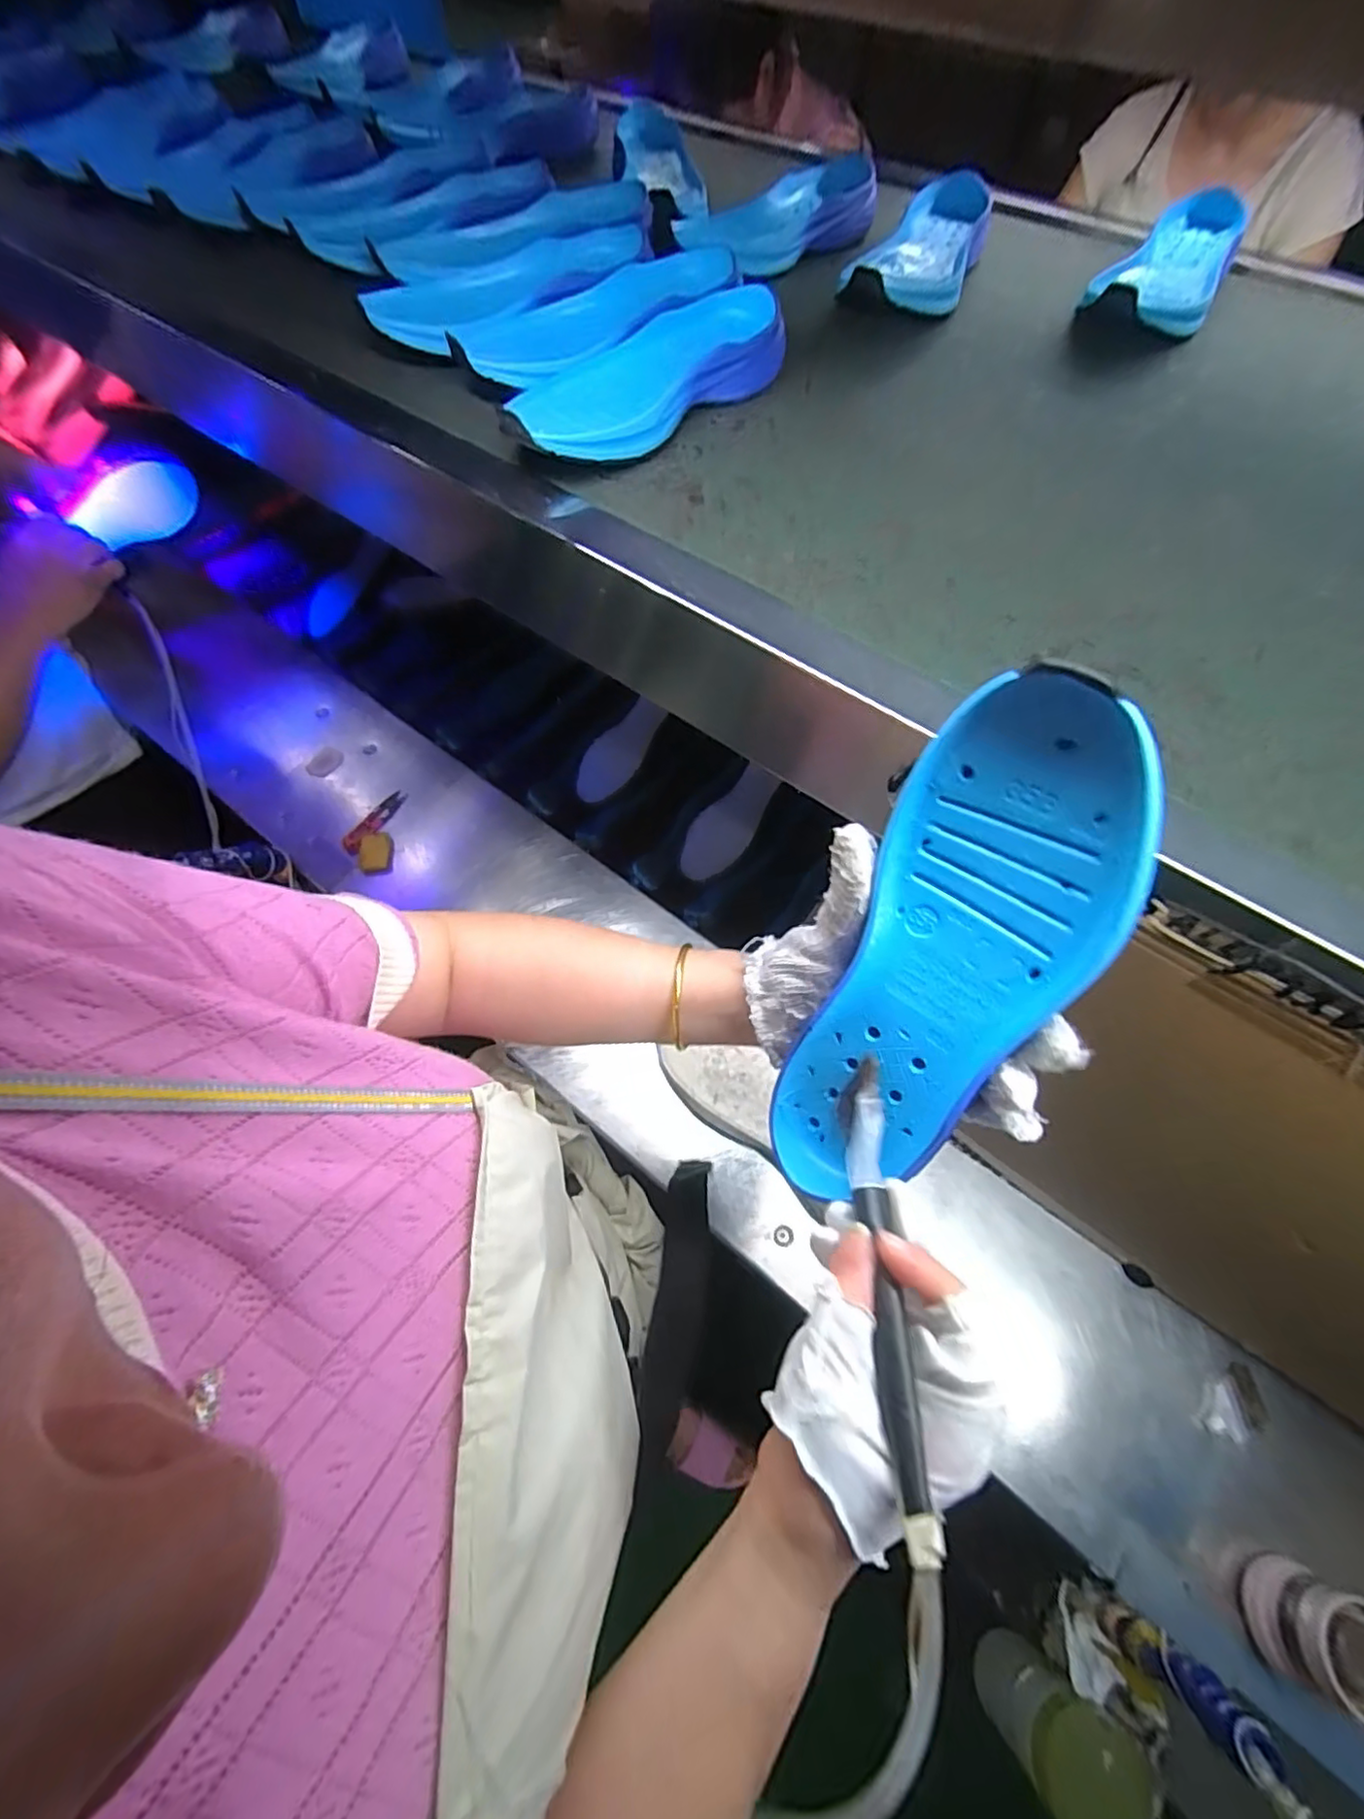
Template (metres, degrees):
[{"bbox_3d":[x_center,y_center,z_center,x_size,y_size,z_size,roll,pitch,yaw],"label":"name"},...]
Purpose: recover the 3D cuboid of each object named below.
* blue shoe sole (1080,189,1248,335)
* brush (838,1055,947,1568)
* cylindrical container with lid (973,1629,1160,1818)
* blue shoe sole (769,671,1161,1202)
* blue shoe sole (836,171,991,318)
[{"bbox_3d":[0.443,-0.580,0.573,0.092,0.050,0.243,31,65,15],"label":"blue shoe sole"},{"bbox_3d":[0.078,0.140,0.244,0.014,0.018,0.159,0,54,1],"label":"brush"},{"bbox_3d":[0.301,0.659,0.507,0.073,0.142,0.076,0,61,-1],"label":"cylindrical container with lid"},{"bbox_3d":[0.105,0.027,0.263,0.084,0.230,0.027,27,26,15],"label":"blue shoe sole"},{"bbox_3d":[0.226,-0.608,0.588,0.092,0.055,0.235,23,63,12],"label":"blue shoe sole"}]

